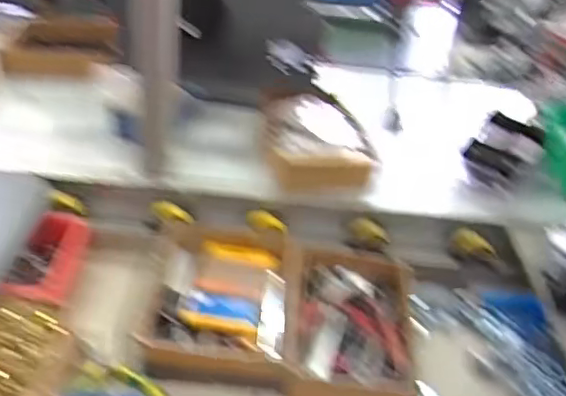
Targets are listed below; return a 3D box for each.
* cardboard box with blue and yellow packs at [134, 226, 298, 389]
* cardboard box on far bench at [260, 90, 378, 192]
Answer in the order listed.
[{"bbox_3d":[-0.069,0.119,0.720,0.171,0.049,0.221,6,32,-1],"label":"cardboard box with blue and yellow packs"},{"bbox_3d":[0.050,-0.093,0.902,0.152,0.063,0.220,1,33,-10],"label":"cardboard box on far bench"}]

